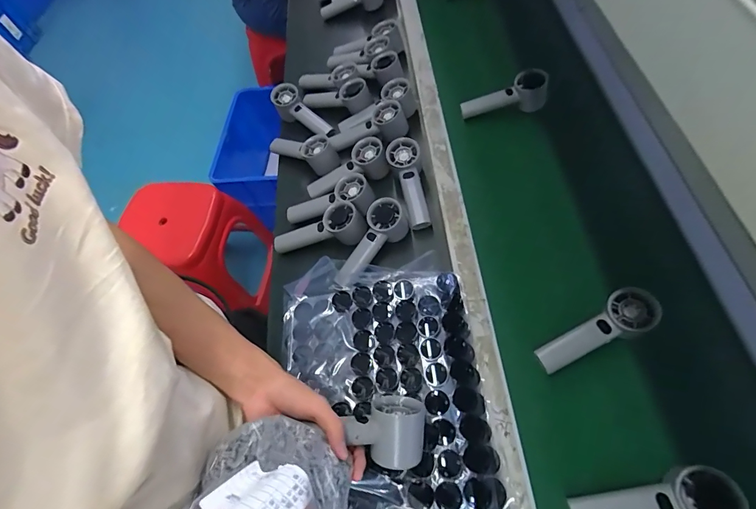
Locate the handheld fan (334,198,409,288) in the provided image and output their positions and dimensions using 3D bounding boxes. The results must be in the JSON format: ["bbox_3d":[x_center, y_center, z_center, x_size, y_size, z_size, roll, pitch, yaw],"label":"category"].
[{"bbox_3d":[-0.014,-0.014,0.626,0.058,0.058,0.154,31,80,19],"label":"handheld fan"}]

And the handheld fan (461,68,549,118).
[{"bbox_3d":[0.245,-0.303,0.750,0.156,0.068,0.048,-10,57,23],"label":"handheld fan"}]

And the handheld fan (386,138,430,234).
[{"bbox_3d":[0.058,-0.119,0.673,0.072,0.063,0.165,-10,77,-3],"label":"handheld fan"}]

